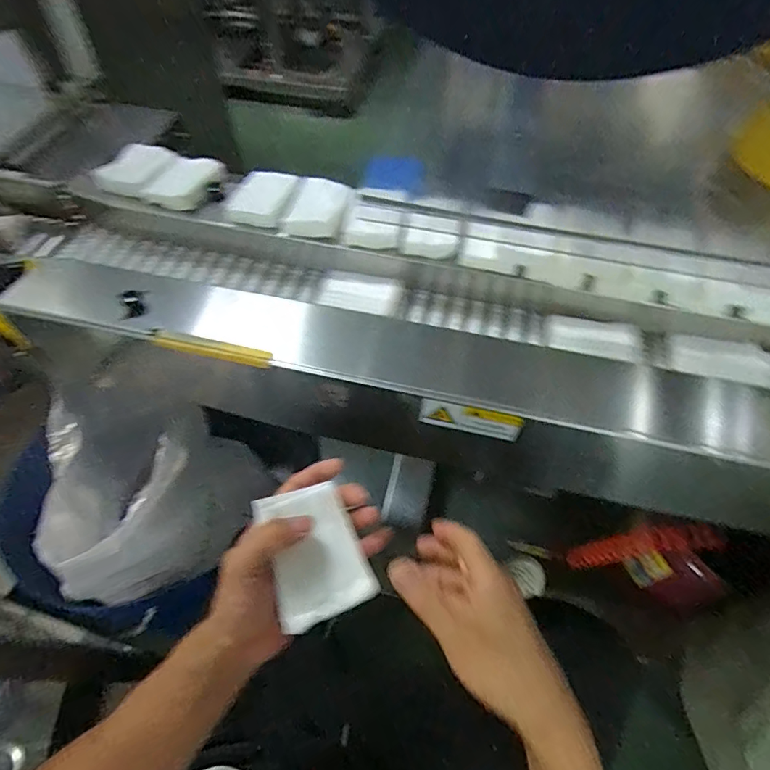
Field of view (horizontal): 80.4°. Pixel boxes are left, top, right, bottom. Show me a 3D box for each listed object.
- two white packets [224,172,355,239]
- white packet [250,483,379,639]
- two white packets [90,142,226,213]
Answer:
[{"bbox_3d":[-0.135,-0.260,0.650,0.178,0.029,0.098,17,58,9],"label":"two white packets"},{"bbox_3d":[-0.057,0.135,0.372,0.074,0.022,0.104,-17,77,-17],"label":"white packet"},{"bbox_3d":[-0.339,-0.319,0.695,0.168,0.029,0.103,15,57,8],"label":"two white packets"}]

